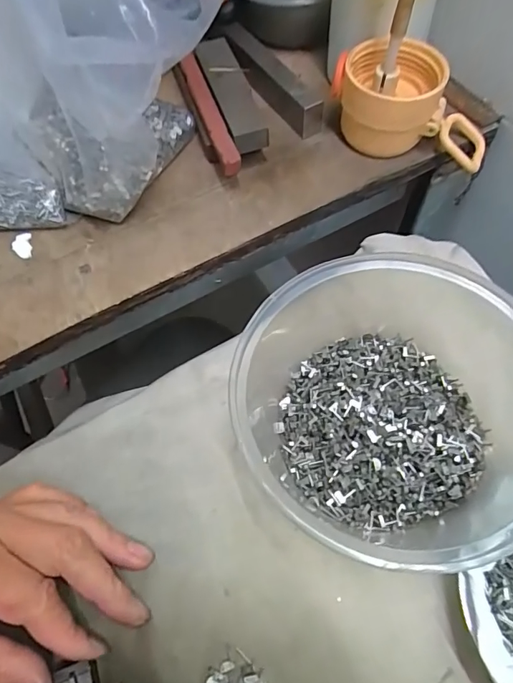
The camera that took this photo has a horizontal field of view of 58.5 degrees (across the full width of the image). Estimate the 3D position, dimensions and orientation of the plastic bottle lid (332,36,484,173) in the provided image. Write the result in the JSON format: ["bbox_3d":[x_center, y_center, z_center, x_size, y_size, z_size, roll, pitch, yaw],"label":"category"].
[{"bbox_3d":[0.103,-0.154,0.301,0.102,0.053,0.056,26,67,18],"label":"plastic bottle lid"}]

